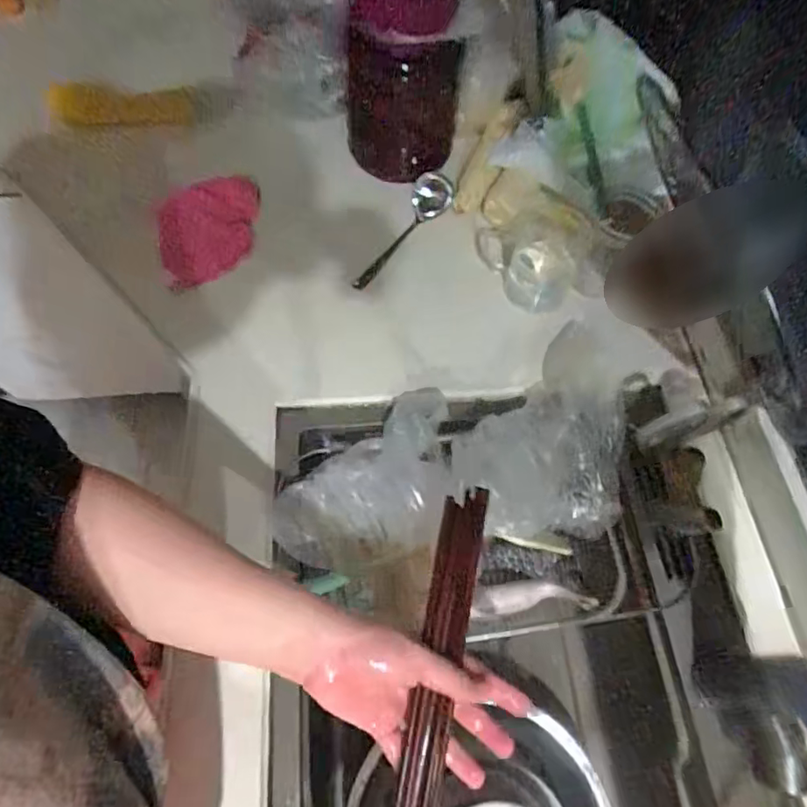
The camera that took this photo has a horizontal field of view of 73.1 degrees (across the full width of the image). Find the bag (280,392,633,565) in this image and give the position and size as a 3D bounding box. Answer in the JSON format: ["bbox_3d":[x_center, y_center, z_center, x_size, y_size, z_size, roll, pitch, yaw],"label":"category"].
[{"bbox_3d":[0.047,0.058,0.554,0.339,0.084,0.167,-4,63,-4],"label":"bag"}]

